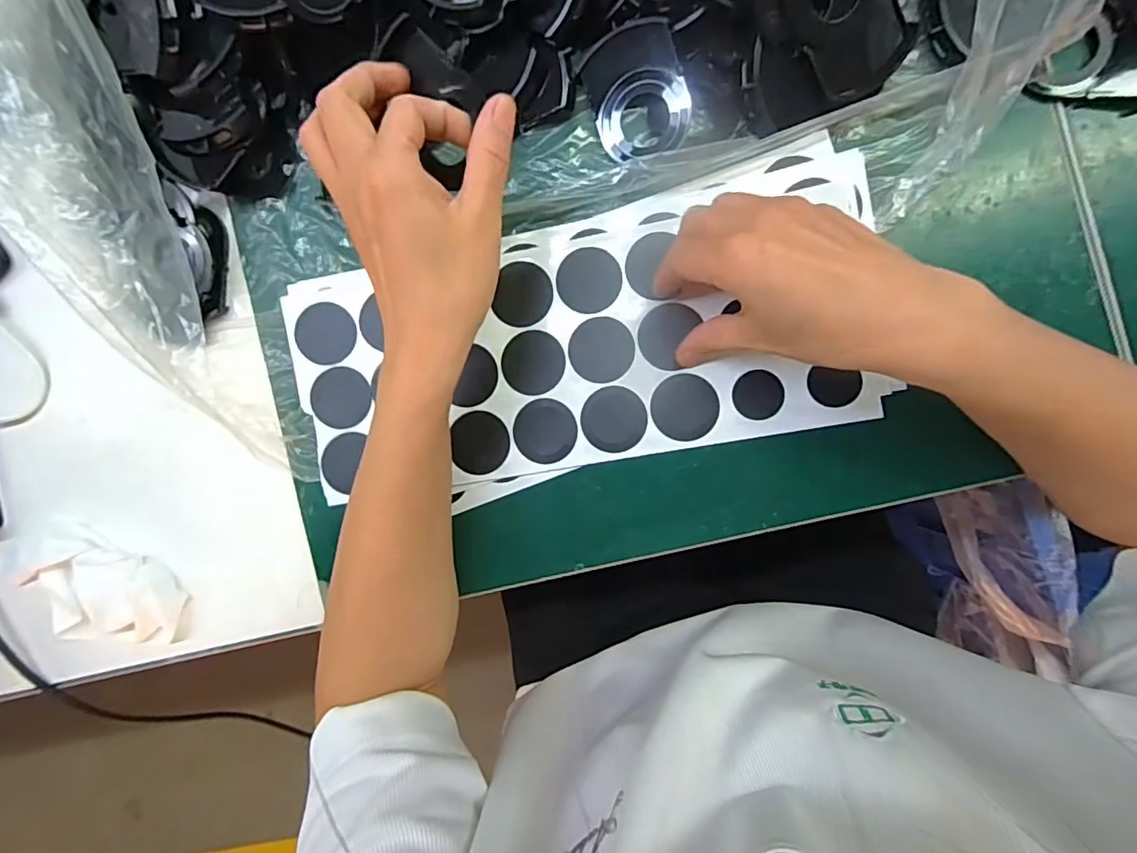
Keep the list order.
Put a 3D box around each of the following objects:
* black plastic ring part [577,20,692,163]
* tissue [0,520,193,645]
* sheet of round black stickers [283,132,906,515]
[{"bbox_3d":[0.041,-0.195,0.323,0.056,0.011,0.068,-20,102,18],"label":"black plastic ring part"},{"bbox_3d":[-0.329,0.109,0.371,0.145,0.023,0.065,21,93,6],"label":"tissue"},{"bbox_3d":[0.004,-0.049,0.333,0.350,0.011,0.157,-13,91,6],"label":"sheet of round black stickers"}]

